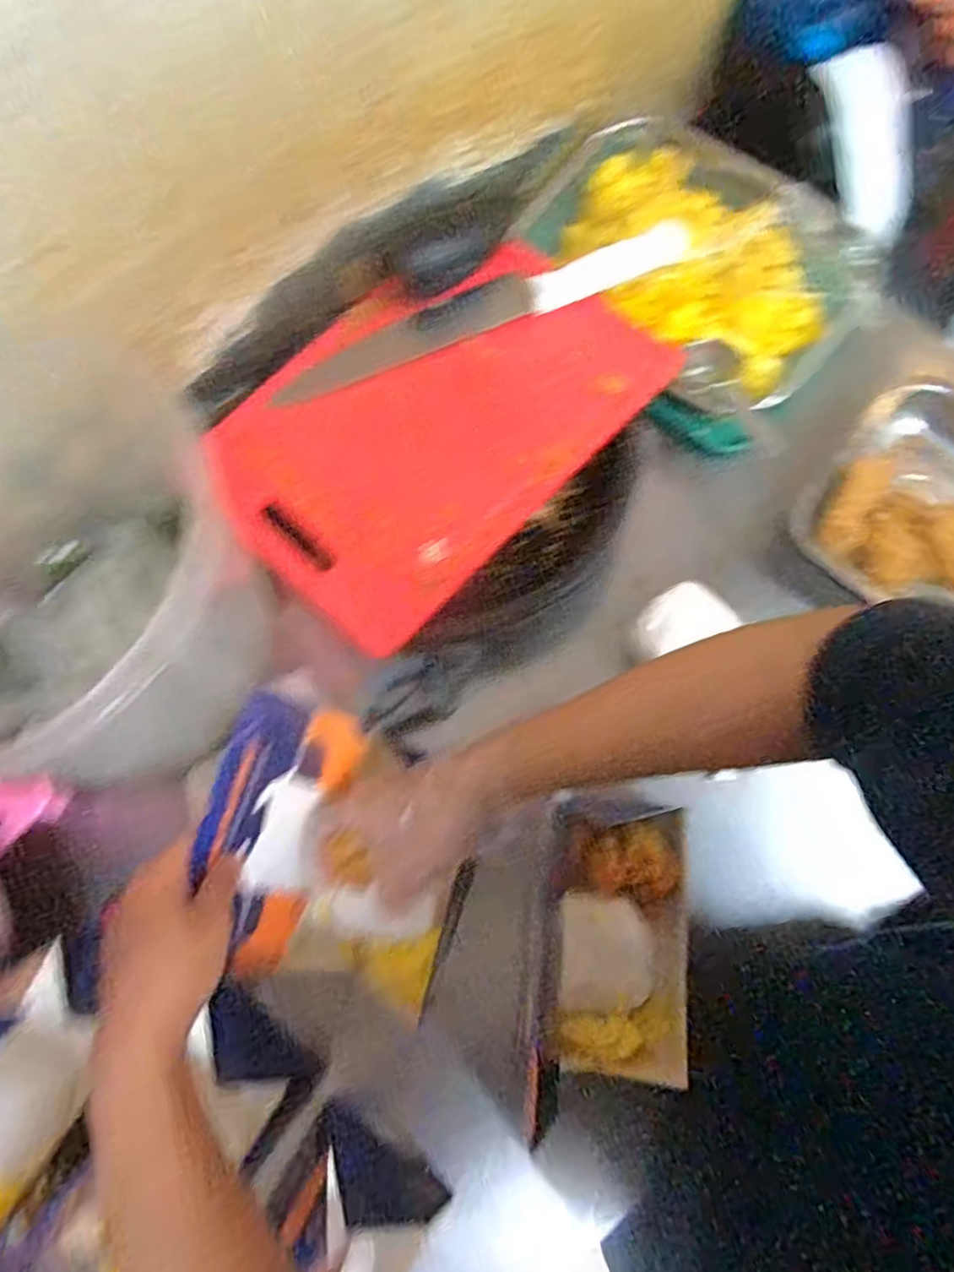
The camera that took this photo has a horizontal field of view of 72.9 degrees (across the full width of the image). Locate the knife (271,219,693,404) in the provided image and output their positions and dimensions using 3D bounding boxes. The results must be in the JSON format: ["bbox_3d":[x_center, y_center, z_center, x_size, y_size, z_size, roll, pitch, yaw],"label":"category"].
[{"bbox_3d":[0.004,-0.268,0.530,0.346,0.021,0.044,-19,76,-3],"label":"knife"}]

